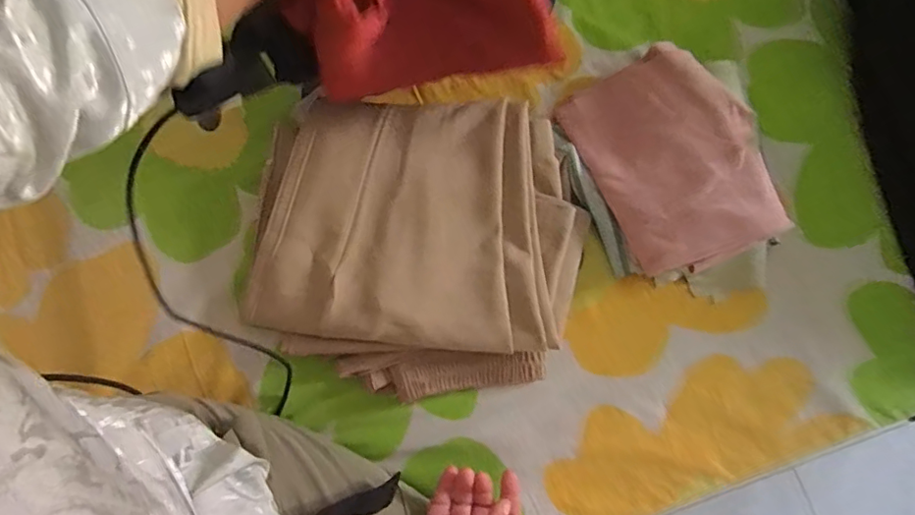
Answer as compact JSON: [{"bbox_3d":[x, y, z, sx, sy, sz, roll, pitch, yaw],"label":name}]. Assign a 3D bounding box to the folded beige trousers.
[{"bbox_3d":[-0.042,-0.021,0.577,0.331,0.058,0.301,10,79,3],"label":"folded beige trousers"}]

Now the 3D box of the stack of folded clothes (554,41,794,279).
[{"bbox_3d":[0.223,-0.103,0.582,0.152,0.072,0.231,-24,79,-3],"label":"stack of folded clothes"}]

